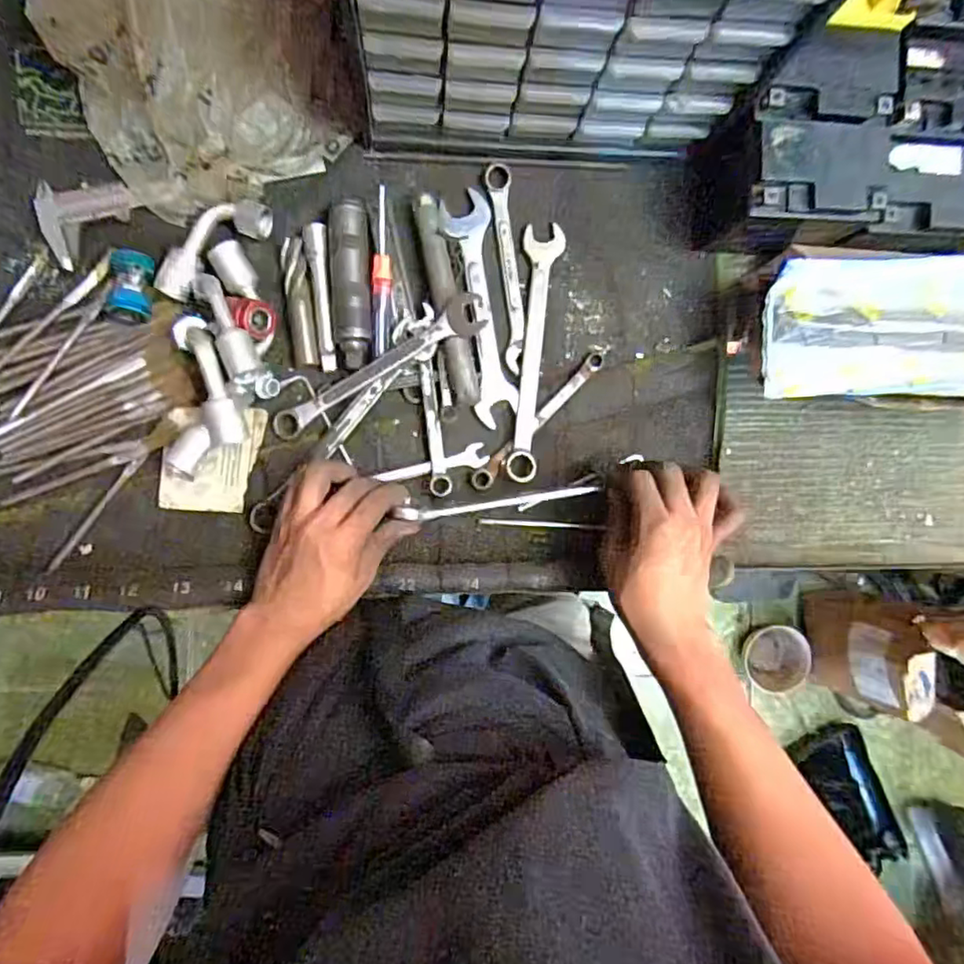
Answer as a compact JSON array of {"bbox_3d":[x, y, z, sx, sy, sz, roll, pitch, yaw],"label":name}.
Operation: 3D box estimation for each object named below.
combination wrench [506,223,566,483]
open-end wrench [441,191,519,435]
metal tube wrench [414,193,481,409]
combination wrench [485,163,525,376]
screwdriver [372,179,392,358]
[{"bbox_3d":[0.047,-0.113,0.550,0.033,0.007,0.224,5,90,-7],"label":"combination wrench"},{"bbox_3d":[-0.002,-0.151,0.550,0.043,0.006,0.201,-9,92,-7],"label":"open-end wrench"},{"bbox_3d":[-0.030,-0.154,0.529,0.024,0.024,0.180,-12,92,-7],"label":"metal tube wrench"},{"bbox_3d":[0.022,-0.185,0.548,0.023,0.007,0.179,-5,91,-7],"label":"combination wrench"},{"bbox_3d":[-0.084,-0.173,0.522,0.016,0.022,0.133,-1,91,-7],"label":"screwdriver"}]

